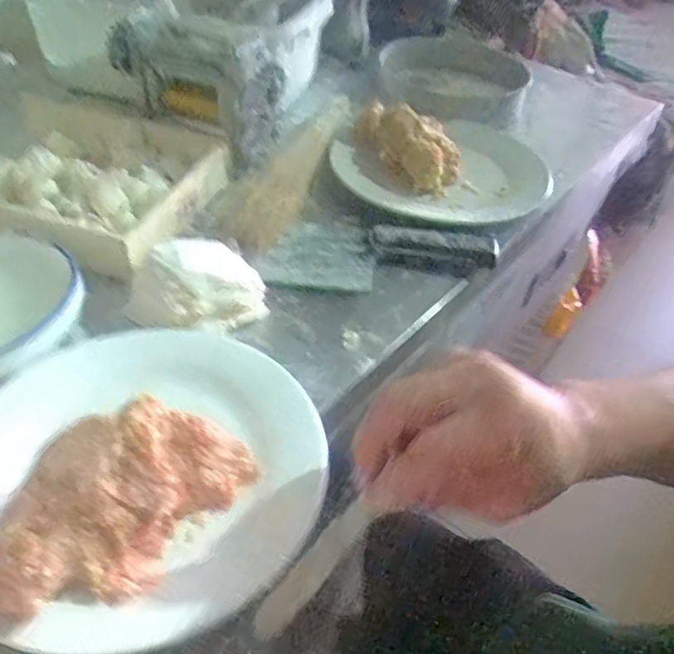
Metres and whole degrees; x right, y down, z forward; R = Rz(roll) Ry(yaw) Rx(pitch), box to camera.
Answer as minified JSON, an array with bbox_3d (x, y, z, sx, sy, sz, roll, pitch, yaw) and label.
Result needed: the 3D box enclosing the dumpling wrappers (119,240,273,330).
[{"bbox_3d":[-0.109,-0.038,0.494,0.106,0.043,0.089,-30,55,-33],"label":"dumpling wrappers"}]

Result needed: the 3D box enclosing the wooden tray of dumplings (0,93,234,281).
[{"bbox_3d":[-0.255,-0.145,0.602,0.262,0.045,0.233,16,44,10],"label":"wooden tray of dumplings"}]

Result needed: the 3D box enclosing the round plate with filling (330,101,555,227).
[{"bbox_3d":[0.115,-0.189,0.673,0.238,0.048,0.233,4,44,-4],"label":"round plate with filling"}]

